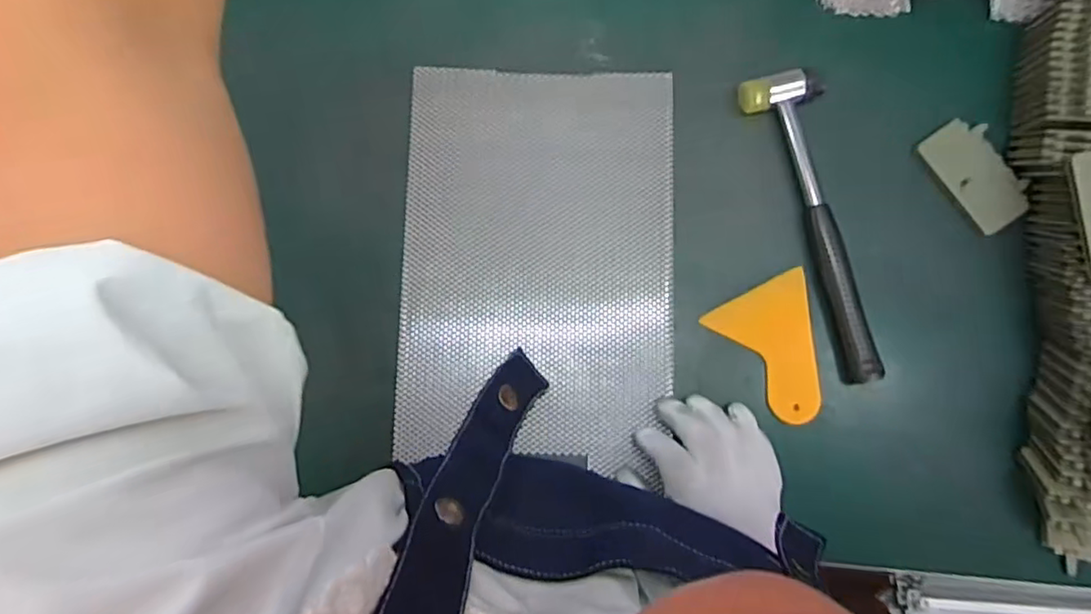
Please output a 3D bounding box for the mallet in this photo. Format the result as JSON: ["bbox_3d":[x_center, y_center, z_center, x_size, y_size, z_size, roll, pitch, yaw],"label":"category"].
[{"bbox_3d":[0.211,-0.064,0.482,0.055,0.030,0.234,-18,85,-2],"label":"mallet"}]

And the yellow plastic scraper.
[{"bbox_3d":[0.174,0.032,0.466,0.075,0.012,0.100,-28,85,-3],"label":"yellow plastic scraper"}]

